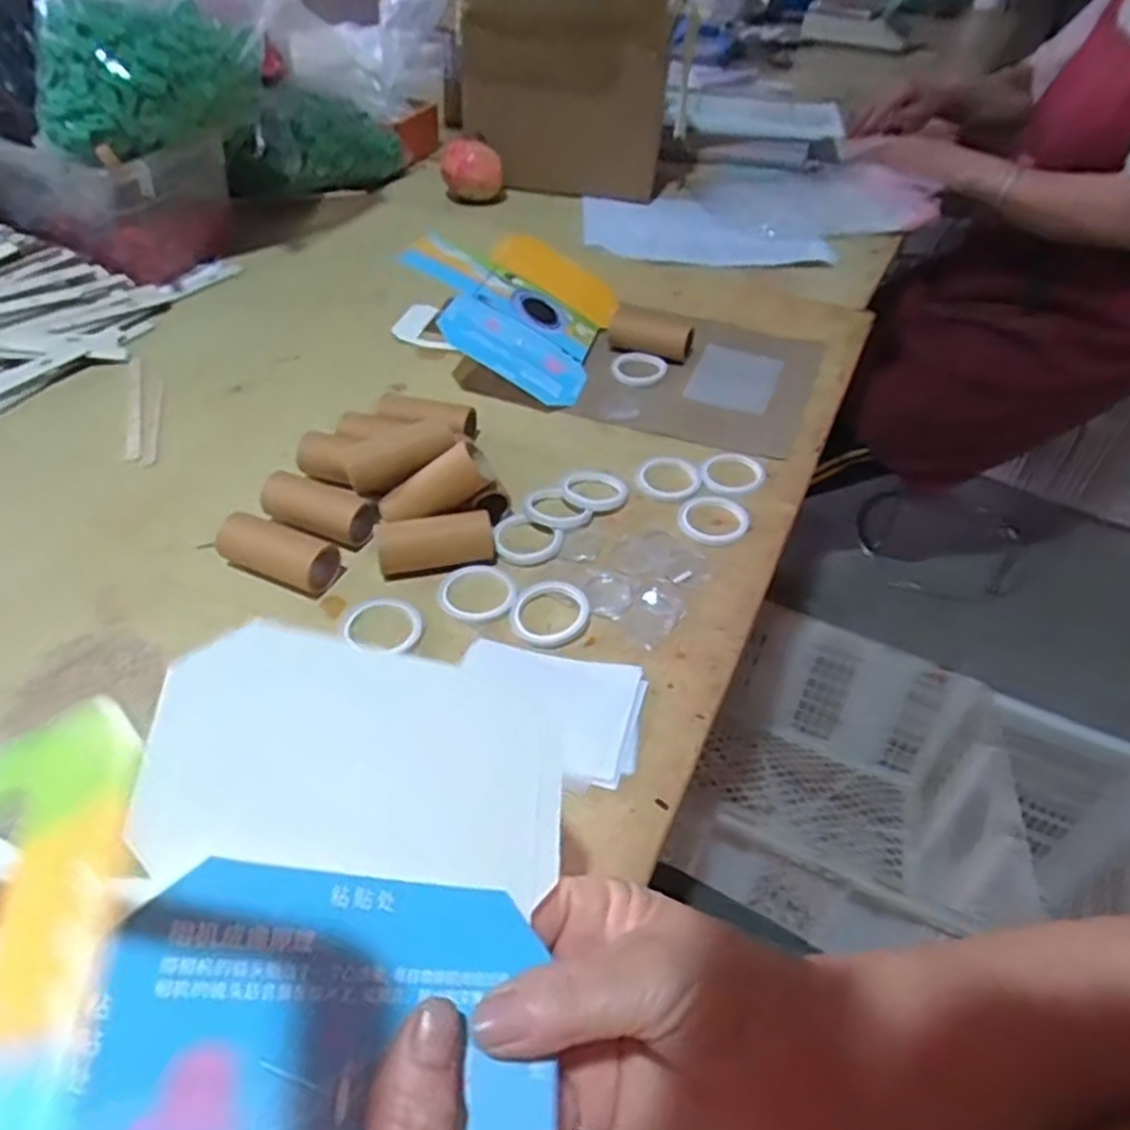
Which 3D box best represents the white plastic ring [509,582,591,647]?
[{"bbox_3d":[-0.010,0.028,0.470,0.044,0.008,0.045,2,44,-2],"label":"white plastic ring"}]

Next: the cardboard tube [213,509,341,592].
[{"bbox_3d":[-0.182,-0.008,0.495,0.078,0.026,0.029,18,46,15],"label":"cardboard tube"}]

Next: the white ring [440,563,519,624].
[{"bbox_3d":[-0.054,0.017,0.486,0.048,0.004,0.046,2,44,-2],"label":"white ring"}]

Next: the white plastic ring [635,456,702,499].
[{"bbox_3d":[0.075,-0.065,0.571,0.048,0.006,0.048,2,44,-2],"label":"white plastic ring"}]

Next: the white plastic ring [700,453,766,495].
[{"bbox_3d":[0.125,-0.068,0.579,0.047,0.006,0.047,2,44,-2],"label":"white plastic ring"}]

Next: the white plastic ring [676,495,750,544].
[{"bbox_3d":[0.103,-0.032,0.538,0.045,0.004,0.051,25,48,21],"label":"white plastic ring"}]

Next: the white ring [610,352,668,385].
[{"bbox_3d":[0.065,-0.174,0.689,0.048,0.008,0.048,2,44,-2],"label":"white ring"}]

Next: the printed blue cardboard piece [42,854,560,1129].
[{"bbox_3d":[-0.056,0.119,0.201,0.123,0.004,0.073,21,56,-32],"label":"printed blue cardboard piece"}]

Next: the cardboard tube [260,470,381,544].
[{"bbox_3d":[-0.164,-0.035,0.523,0.079,0.027,0.033,18,46,15],"label":"cardboard tube"}]

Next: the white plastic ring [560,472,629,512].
[{"bbox_3d":[0.020,-0.054,0.560,0.045,0.009,0.046,2,44,-2],"label":"white plastic ring"}]

